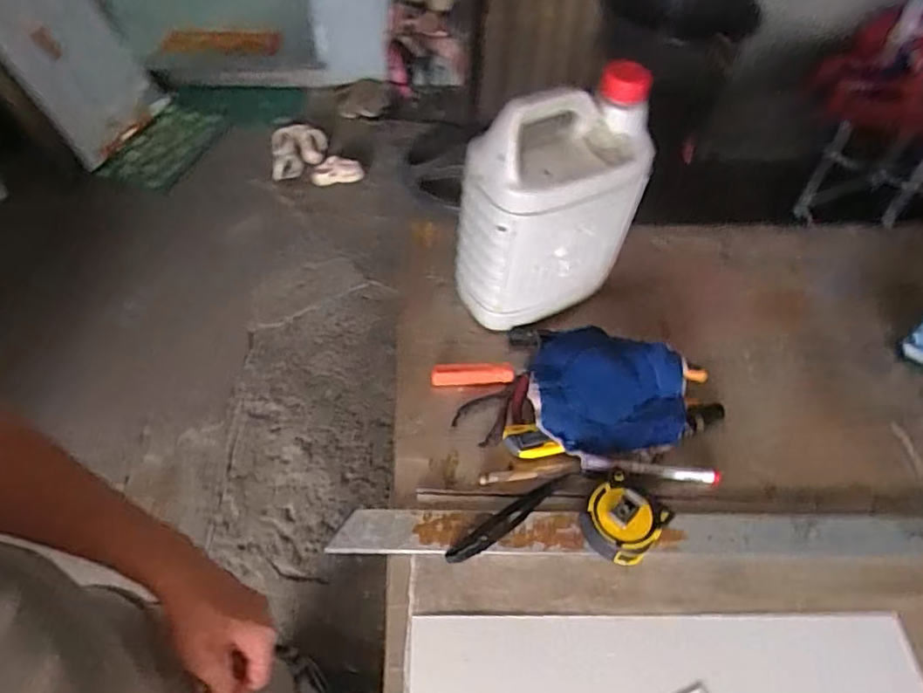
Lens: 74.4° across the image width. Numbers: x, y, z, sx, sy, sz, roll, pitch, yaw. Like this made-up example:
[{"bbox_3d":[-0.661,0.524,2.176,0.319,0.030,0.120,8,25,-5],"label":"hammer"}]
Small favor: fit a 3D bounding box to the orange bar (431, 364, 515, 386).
[{"bbox_3d":[0.012,0.030,0.659,0.087,0.018,0.019,-1,51,-3],"label":"orange bar"}]

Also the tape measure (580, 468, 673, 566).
[{"bbox_3d":[0.141,0.157,0.541,0.062,0.043,0.062,3,51,-3],"label":"tape measure"}]

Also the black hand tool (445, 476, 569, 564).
[{"bbox_3d":[0.043,0.157,0.560,0.132,0.007,0.020,-29,57,-23],"label":"black hand tool"}]

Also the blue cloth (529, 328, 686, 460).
[{"bbox_3d":[0.149,0.049,0.629,0.162,0.043,0.147,18,53,12],"label":"blue cloth"}]

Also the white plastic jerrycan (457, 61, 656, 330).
[{"bbox_3d":[0.091,-0.137,0.637,0.167,0.273,0.097,-25,56,-21],"label":"white plastic jerrycan"}]

